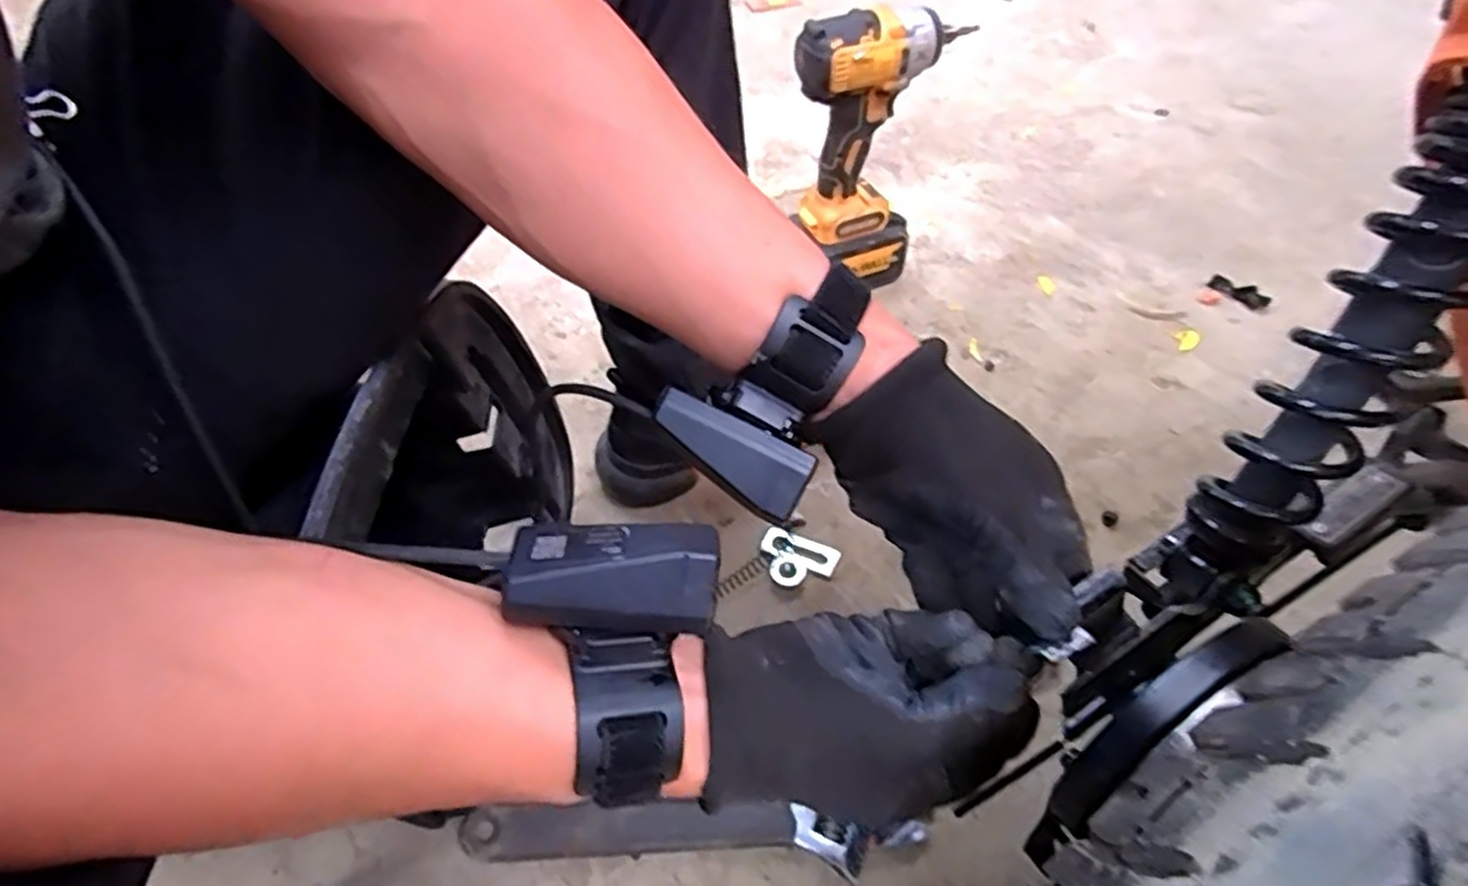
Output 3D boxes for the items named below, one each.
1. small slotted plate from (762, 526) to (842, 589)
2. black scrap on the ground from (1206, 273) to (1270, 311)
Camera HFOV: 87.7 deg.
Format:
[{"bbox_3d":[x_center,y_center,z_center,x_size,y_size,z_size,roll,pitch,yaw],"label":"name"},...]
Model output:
[{"bbox_3d":[0.048,0.095,0.611,0.060,0.011,0.049,18,55,16],"label":"small slotted plate"},{"bbox_3d":[0.517,-0.155,0.783,0.025,0.006,0.058,-34,58,-22],"label":"black scrap on the ground"}]

